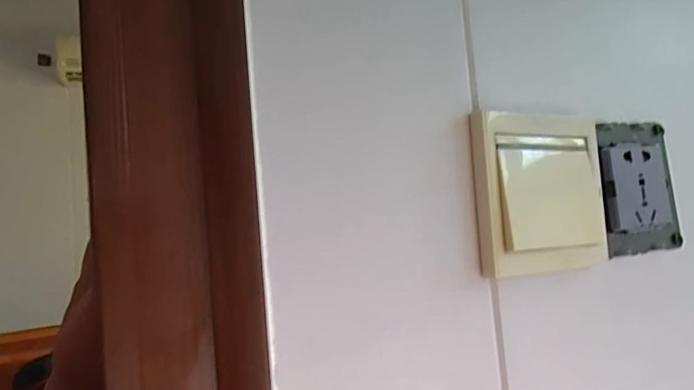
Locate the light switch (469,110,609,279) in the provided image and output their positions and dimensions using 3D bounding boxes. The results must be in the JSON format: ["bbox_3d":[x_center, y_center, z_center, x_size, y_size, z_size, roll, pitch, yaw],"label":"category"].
[{"bbox_3d":[0.108,-0.001,0.245,0.094,0.085,0.008,-1,-5,-24],"label":"light switch"}]

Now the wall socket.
[{"bbox_3d":[0.186,-0.005,0.285,0.072,0.083,0.010,-3,-5,-24],"label":"wall socket"}]

